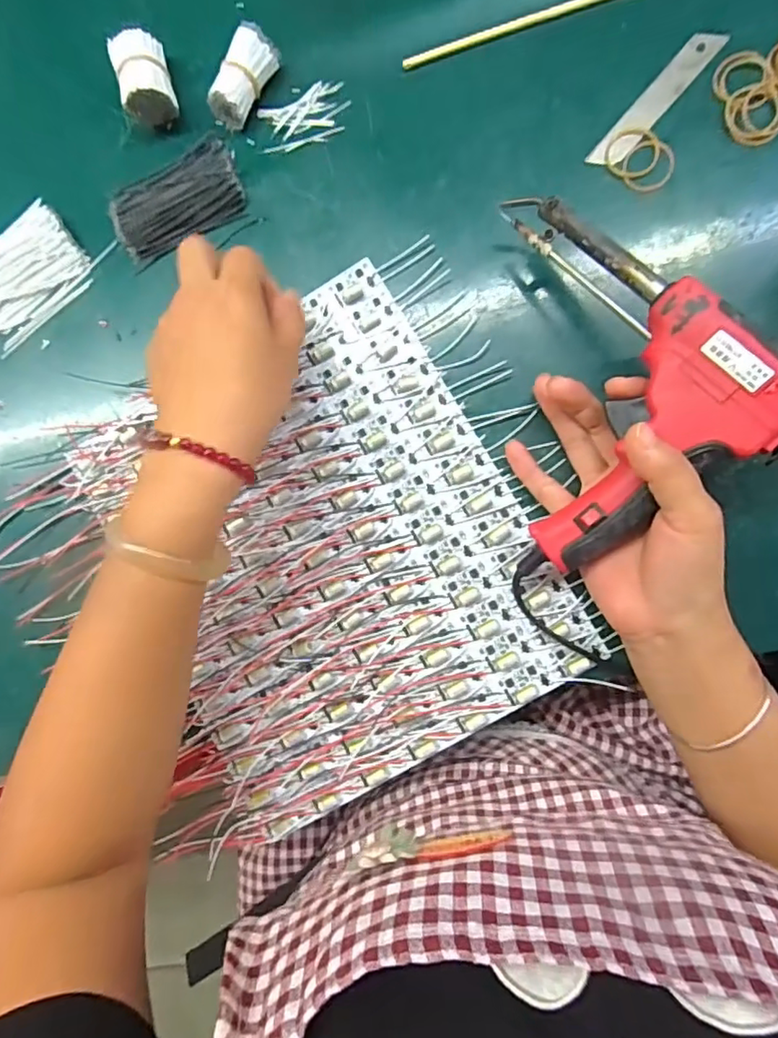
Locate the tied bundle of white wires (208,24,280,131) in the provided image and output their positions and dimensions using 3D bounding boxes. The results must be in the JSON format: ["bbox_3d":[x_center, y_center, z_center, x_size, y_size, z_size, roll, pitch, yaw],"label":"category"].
[{"bbox_3d":[-0.093,-0.283,0.370,0.026,0.025,0.054,31,92,6],"label":"tied bundle of white wires"}]

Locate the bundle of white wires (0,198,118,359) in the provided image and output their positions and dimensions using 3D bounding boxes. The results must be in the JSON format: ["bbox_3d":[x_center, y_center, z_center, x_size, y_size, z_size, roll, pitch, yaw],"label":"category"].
[{"bbox_3d":[-0.251,-0.171,0.399,0.100,0.010,0.066,-38,85,4],"label":"bundle of white wires"}]

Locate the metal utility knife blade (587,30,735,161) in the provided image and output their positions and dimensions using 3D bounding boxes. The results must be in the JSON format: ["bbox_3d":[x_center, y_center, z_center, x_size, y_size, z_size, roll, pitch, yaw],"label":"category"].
[{"bbox_3d":[0.162,-0.254,0.349,0.020,0.004,0.098,43,94,11],"label":"metal utility knife blade"}]

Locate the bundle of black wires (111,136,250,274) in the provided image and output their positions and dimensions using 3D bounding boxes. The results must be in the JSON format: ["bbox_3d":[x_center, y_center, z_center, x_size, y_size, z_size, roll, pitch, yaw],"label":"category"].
[{"bbox_3d":[-0.141,-0.212,0.383,0.089,0.006,0.058,-25,86,5],"label":"bundle of black wires"}]

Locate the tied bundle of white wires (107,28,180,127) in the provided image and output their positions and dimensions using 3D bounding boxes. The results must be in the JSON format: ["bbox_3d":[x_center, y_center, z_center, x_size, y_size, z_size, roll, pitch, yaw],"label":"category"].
[{"bbox_3d":[-0.158,-0.286,0.376,0.031,0.030,0.048,-13,87,6],"label":"tied bundle of white wires"}]

